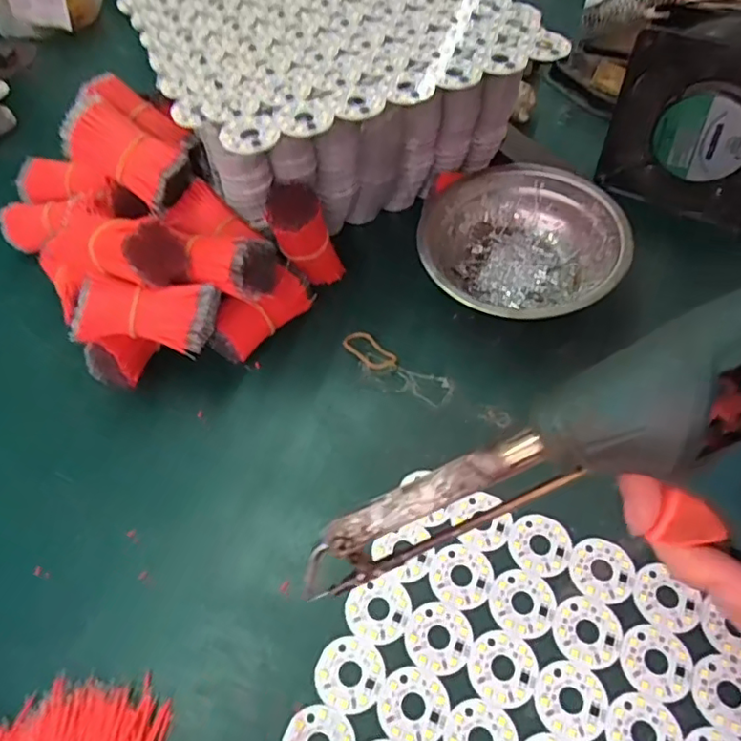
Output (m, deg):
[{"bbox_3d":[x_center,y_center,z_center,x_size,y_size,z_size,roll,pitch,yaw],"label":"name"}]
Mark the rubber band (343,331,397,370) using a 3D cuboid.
[{"bbox_3d":[0.000,-0.012,0.368,0.036,0.004,0.018,38,55,23],"label":"rubber band"}]

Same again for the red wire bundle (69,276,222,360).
[{"bbox_3d":[-0.125,-0.031,0.330,0.076,0.033,0.029,2,54,-11],"label":"red wire bundle"}]

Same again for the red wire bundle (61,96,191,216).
[{"bbox_3d":[-0.145,-0.132,0.354,0.071,0.029,0.035,32,58,-7],"label":"red wire bundle"}]

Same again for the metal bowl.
[{"bbox_3d":[0.095,-0.076,0.387,0.126,0.049,0.125,-1,55,2],"label":"metal bowl"}]

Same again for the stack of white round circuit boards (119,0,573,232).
[{"bbox_3d":[-0.030,-0.206,0.426,0.235,0.107,0.251,-27,58,-16],"label":"stack of white round circuit boards"}]

